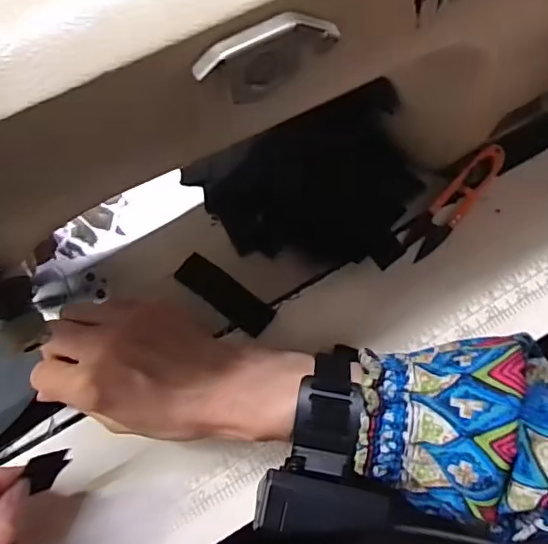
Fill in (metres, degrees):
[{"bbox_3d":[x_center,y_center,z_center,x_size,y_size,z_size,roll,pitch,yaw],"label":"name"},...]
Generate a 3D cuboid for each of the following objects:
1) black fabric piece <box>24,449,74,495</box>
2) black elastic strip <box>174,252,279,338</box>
[{"bbox_3d":[-0.126,0.111,0.318,0.005,0.022,0.027,27,94,40],"label":"black fabric piece"},{"bbox_3d":[-0.033,0.015,0.392,0.069,0.006,0.023,36,77,8],"label":"black elastic strip"}]

